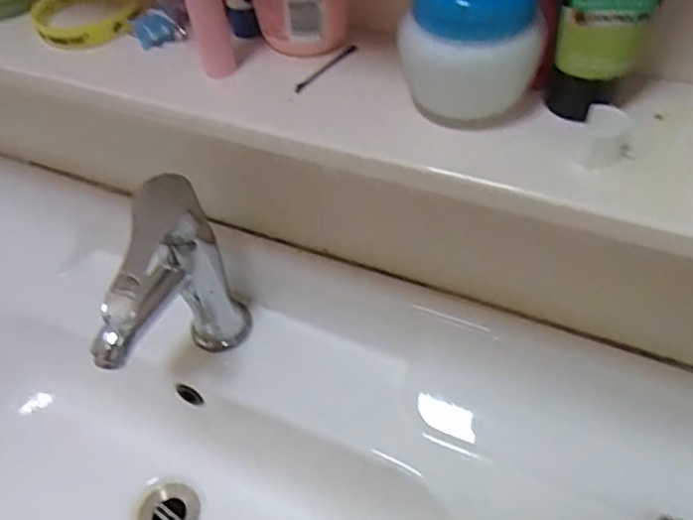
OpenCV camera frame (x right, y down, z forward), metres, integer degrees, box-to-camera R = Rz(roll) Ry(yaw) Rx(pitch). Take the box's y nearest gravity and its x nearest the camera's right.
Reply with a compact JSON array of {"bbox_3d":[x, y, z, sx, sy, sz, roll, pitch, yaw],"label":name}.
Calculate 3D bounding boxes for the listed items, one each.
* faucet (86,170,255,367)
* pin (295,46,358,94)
[{"bbox_3d":[-0.145,0.037,0.500,0.066,0.188,0.146,8,50,13],"label":"faucet"},{"bbox_3d":[-0.011,-0.100,0.306,0.004,0.004,0.048,31,59,29],"label":"pin"}]

